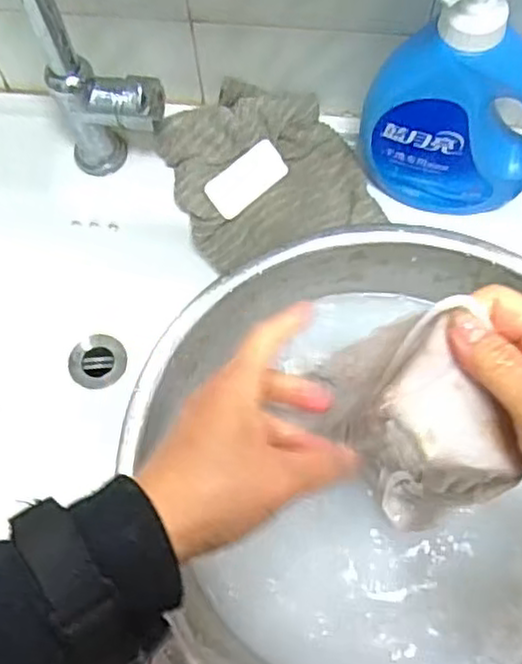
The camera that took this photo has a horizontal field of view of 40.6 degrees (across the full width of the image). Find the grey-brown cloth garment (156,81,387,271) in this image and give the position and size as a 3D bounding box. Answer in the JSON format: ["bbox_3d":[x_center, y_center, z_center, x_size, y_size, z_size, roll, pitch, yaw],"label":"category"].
[{"bbox_3d":[0.004,-0.142,0.652,0.174,0.084,0.175,-14,66,-4],"label":"grey-brown cloth garment"}]

